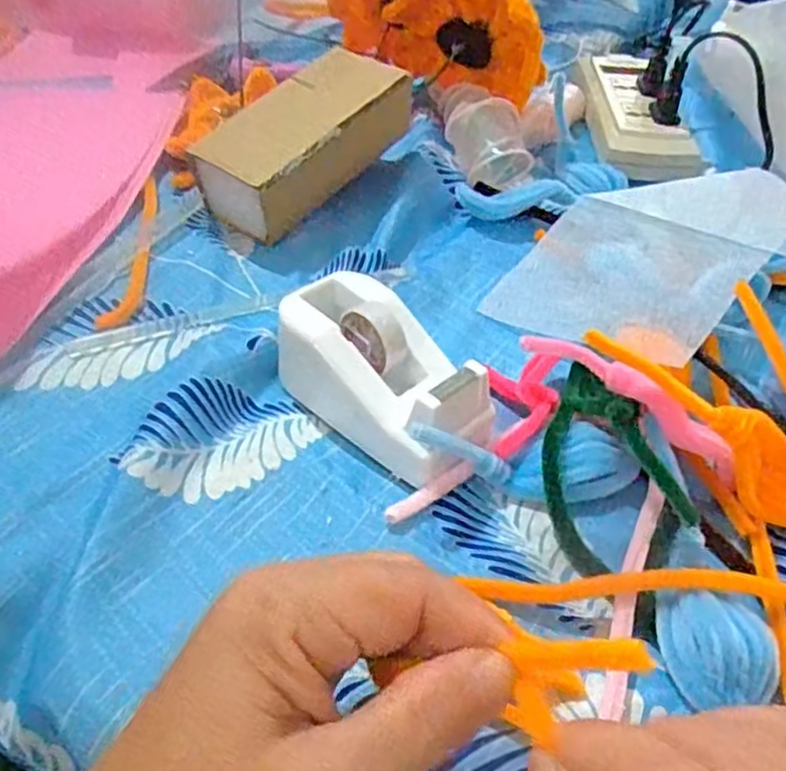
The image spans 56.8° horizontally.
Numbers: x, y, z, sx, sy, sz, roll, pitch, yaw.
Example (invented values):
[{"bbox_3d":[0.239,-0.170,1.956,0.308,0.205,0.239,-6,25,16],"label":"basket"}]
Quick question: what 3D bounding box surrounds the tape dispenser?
[{"bbox_3d":[-0.003,-0.008,0.323,0.100,0.046,0.056,34,52,26],"label":"tape dispenser"}]

